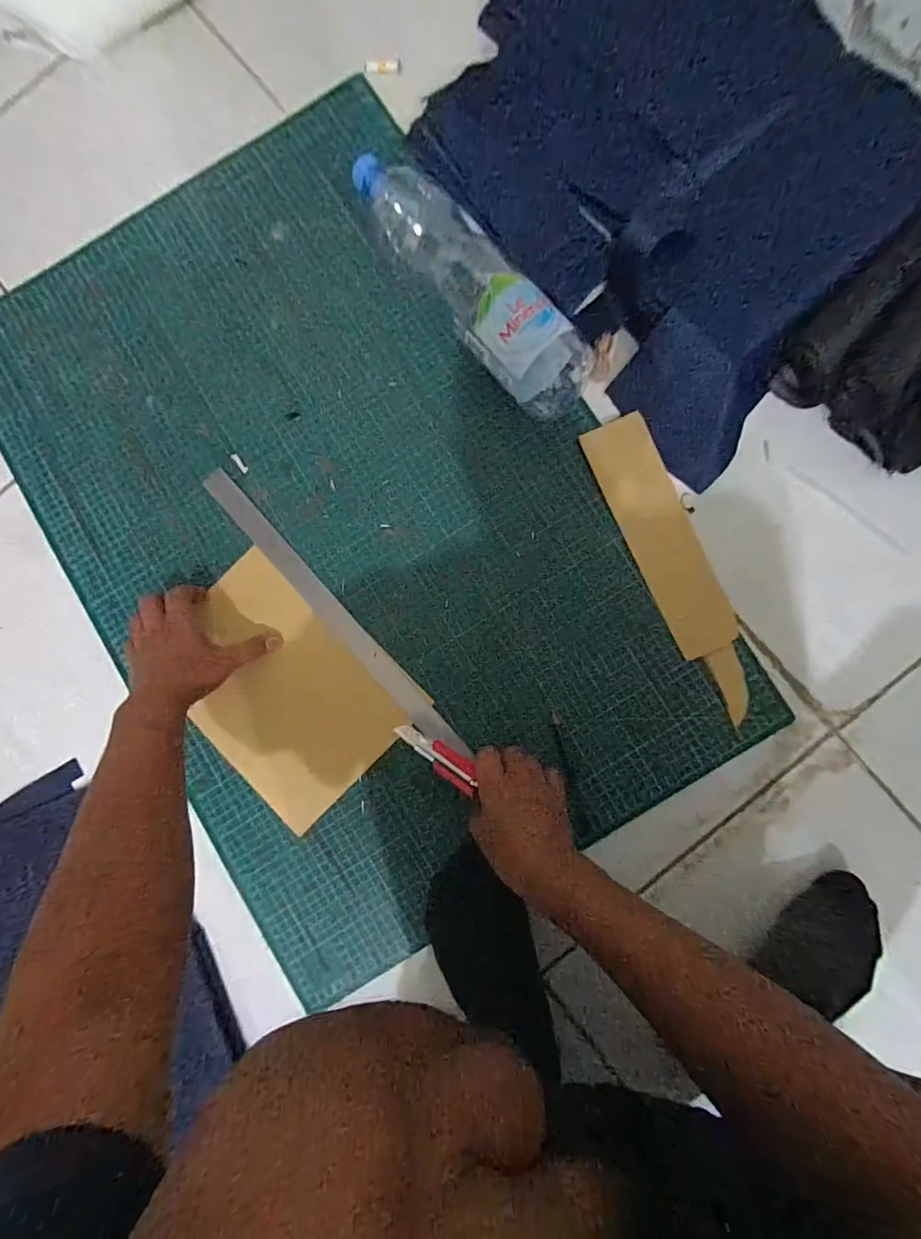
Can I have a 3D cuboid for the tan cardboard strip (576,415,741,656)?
[{"bbox_3d":[0.215,-0.092,0.499,0.070,0.009,0.266,-23,84,8],"label":"tan cardboard strip"}]

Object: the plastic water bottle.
[{"bbox_3d":[0.008,-0.358,0.488,0.104,0.084,0.321,-45,86,1],"label":"plastic water bottle"}]

